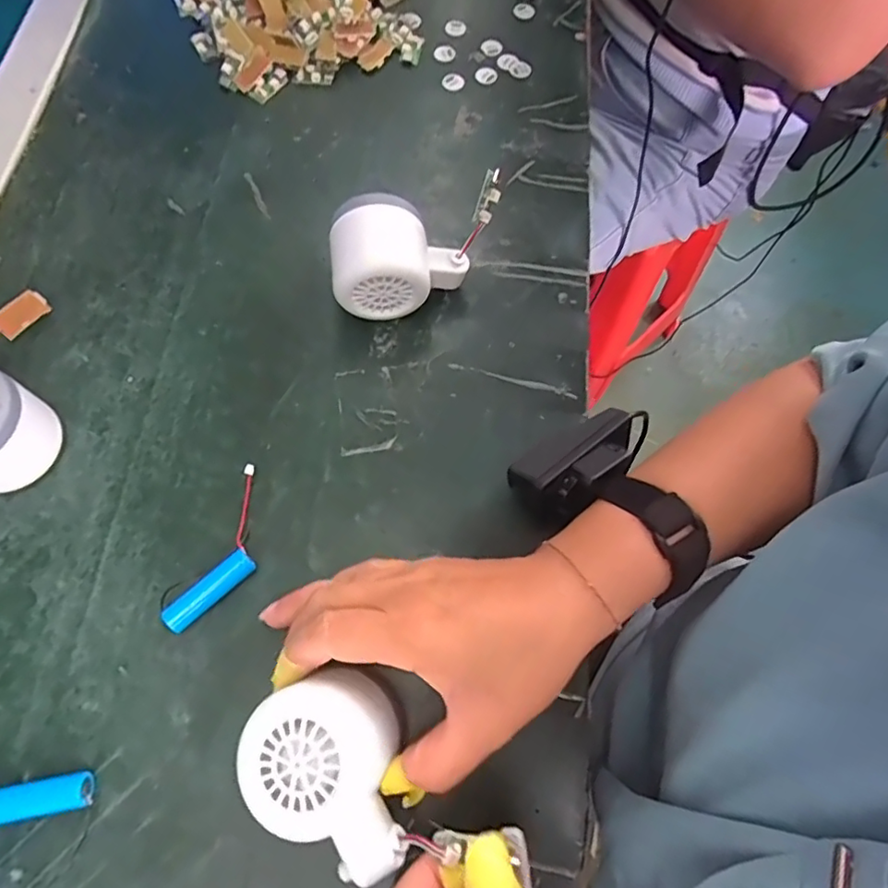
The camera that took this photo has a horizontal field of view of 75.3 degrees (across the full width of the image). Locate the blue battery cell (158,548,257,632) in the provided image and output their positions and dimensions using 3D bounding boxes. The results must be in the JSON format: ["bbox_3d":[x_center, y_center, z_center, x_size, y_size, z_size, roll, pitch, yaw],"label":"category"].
[{"bbox_3d":[-0.123,0.078,0.306,0.050,0.013,0.015,-41,76,-15],"label":"blue battery cell"}]

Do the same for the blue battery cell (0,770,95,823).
[{"bbox_3d":[-0.193,0.167,0.270,0.052,0.013,0.014,-9,70,-5],"label":"blue battery cell"}]

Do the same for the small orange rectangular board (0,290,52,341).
[{"bbox_3d":[-0.256,-0.079,0.349,0.005,0.016,0.032,0,47,43],"label":"small orange rectangular board"}]

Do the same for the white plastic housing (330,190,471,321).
[{"bbox_3d":[-0.027,-0.114,0.358,0.082,0.057,0.058,0,69,-2],"label":"white plastic housing"}]

